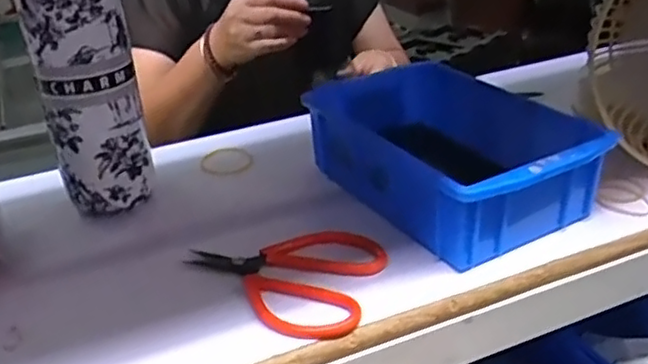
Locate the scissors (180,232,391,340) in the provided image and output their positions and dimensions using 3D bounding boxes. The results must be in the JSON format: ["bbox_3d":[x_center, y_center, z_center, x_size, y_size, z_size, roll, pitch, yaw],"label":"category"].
[{"bbox_3d":[-0.028,0.060,0.424,0.119,0.014,0.092,6,28,20],"label":"scissors"}]

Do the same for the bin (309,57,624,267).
[{"bbox_3d":[0.087,-0.021,0.489,0.129,0.062,0.195,-20,31,-29],"label":"bin"}]

